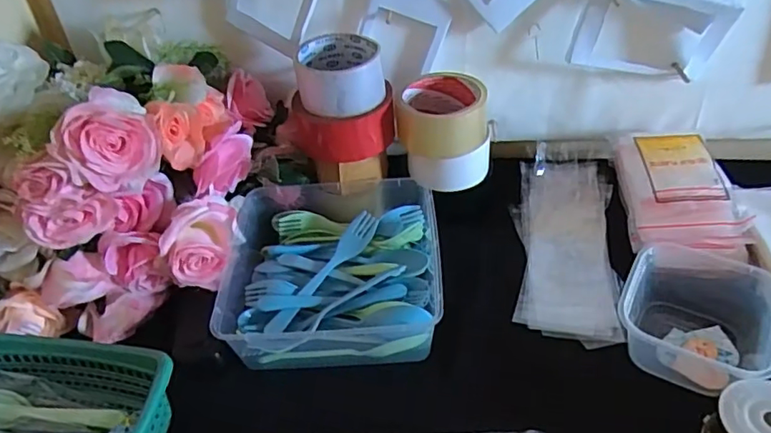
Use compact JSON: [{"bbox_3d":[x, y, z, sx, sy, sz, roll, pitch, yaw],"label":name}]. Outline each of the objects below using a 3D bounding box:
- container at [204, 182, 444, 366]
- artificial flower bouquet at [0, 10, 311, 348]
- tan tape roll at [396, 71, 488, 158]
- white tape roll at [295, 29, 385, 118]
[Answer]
[{"bbox_3d":[-0.050,0.043,0.571,0.202,0.060,0.218,-4,40,3],"label":"container"},{"bbox_3d":[-0.284,-0.061,0.564,0.355,0.236,0.252,-5,40,1],"label":"artificial flower bouquet"},{"bbox_3d":[0.059,-0.107,0.594,0.089,0.059,0.075,-2,40,5],"label":"tan tape roll"},{"bbox_3d":[-0.047,-0.145,0.574,0.087,0.047,0.089,-4,40,3],"label":"white tape roll"}]

